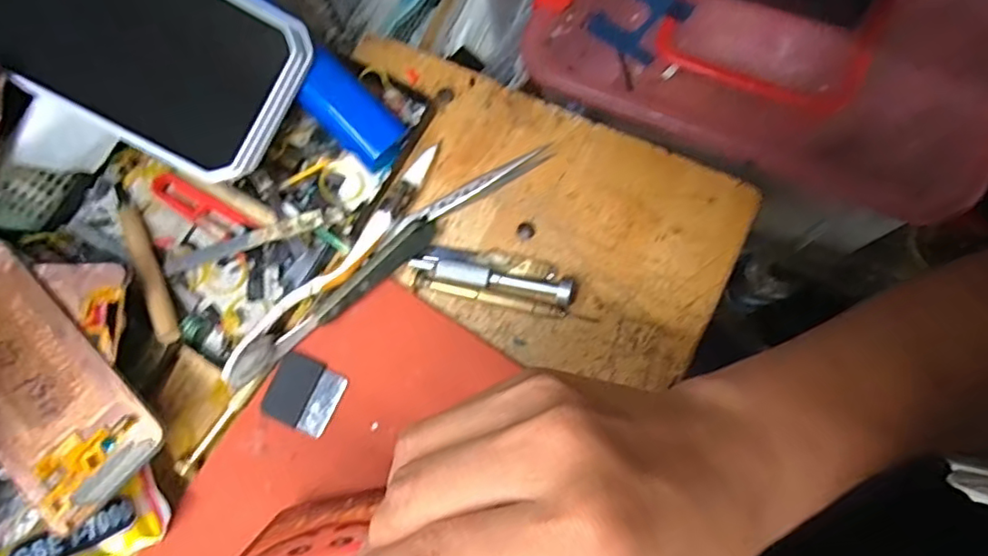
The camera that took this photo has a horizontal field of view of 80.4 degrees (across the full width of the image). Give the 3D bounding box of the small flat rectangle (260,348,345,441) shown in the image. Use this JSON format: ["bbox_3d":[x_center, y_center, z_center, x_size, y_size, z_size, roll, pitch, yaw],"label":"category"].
[{"bbox_3d":[-0.109,0.066,0.336,0.042,0.004,0.038,20,78,10],"label":"small flat rectangle"}]

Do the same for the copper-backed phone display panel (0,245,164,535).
[{"bbox_3d":[-0.246,0.052,0.310,0.071,0.005,0.149,-44,80,-7],"label":"copper-backed phone display panel"}]

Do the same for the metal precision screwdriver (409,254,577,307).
[{"bbox_3d":[-0.001,-0.001,0.339,0.097,0.016,0.015,14,77,9],"label":"metal precision screwdriver"}]

